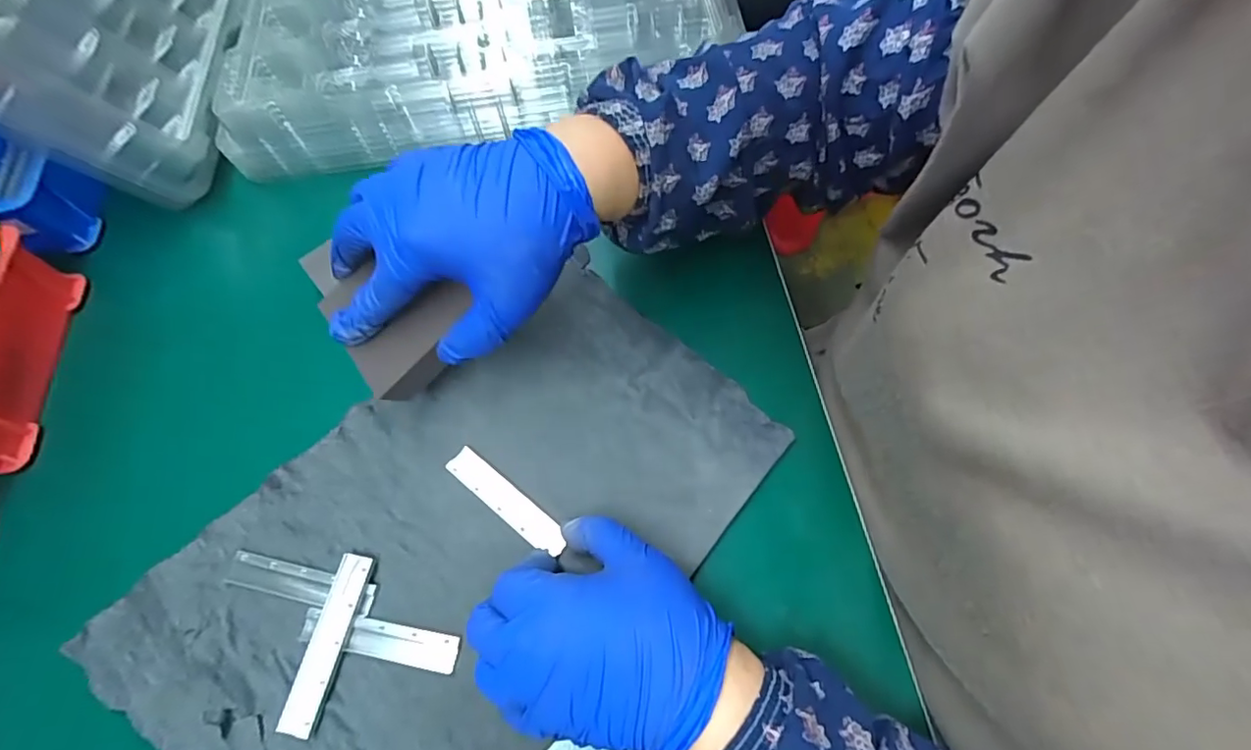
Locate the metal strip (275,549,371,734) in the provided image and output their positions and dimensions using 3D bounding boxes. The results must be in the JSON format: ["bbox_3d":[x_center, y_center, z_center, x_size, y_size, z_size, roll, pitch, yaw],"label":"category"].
[{"bbox_3d":[-0.151,0.135,0.280,0.019,0.006,0.082,10,67,7],"label":"metal strip"}]

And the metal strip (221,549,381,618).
[{"bbox_3d":[-0.173,0.110,0.293,0.082,0.004,0.017,10,67,8],"label":"metal strip"}]

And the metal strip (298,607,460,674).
[{"bbox_3d":[-0.125,0.134,0.280,0.082,0.004,0.017,8,67,7],"label":"metal strip"}]

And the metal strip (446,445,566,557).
[{"bbox_3d":[-0.066,0.070,0.307,0.081,0.004,0.017,36,73,17],"label":"metal strip"}]

